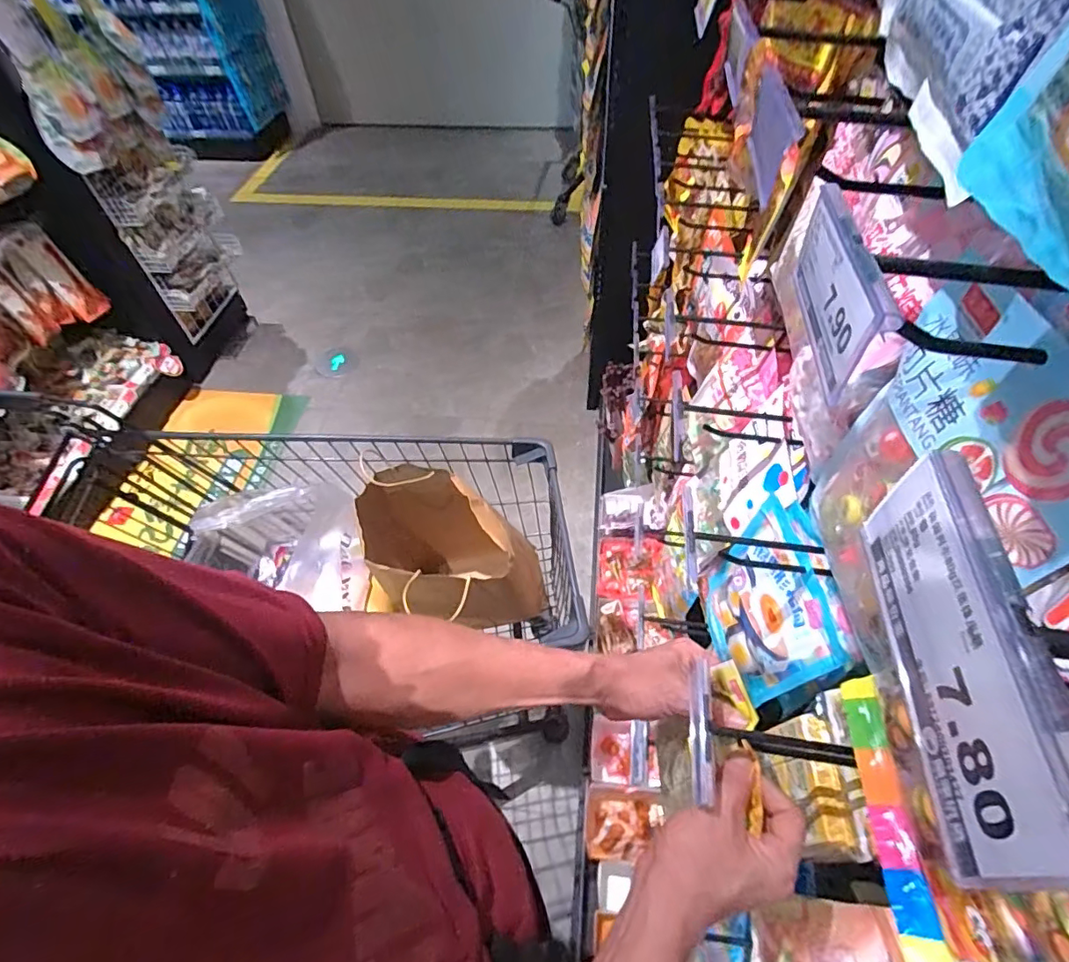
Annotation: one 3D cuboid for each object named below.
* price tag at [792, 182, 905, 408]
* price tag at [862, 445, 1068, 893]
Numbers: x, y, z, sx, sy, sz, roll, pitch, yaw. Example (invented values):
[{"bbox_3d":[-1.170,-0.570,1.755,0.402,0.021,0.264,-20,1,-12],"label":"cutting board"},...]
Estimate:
[{"bbox_3d":[0.123,-0.076,0.217,0.008,0.041,0.086,7,59,-6],"label":"price tag"},{"bbox_3d":[0.107,0.042,0.133,0.006,0.049,0.097,7,53,6],"label":"price tag"}]

